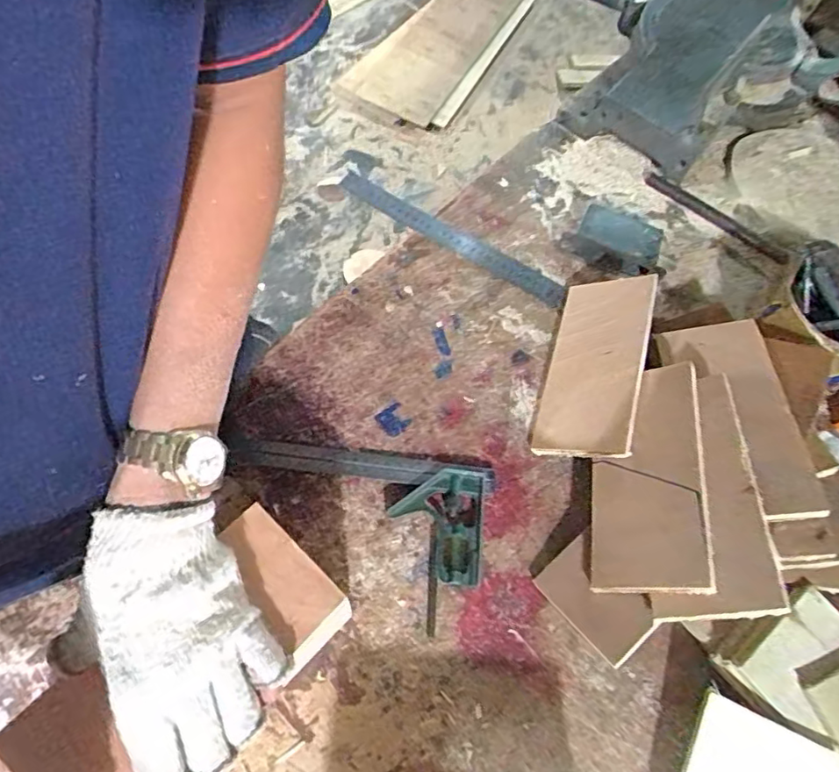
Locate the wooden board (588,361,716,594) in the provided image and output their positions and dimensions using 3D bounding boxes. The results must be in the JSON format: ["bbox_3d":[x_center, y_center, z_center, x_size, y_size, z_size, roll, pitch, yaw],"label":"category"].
[{"bbox_3d":[0.184,0.074,0.478,0.095,0.011,0.189,-19,53,41],"label":"wooden board"}]

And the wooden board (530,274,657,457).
[{"bbox_3d":[0.169,-0.025,0.559,0.094,0.011,0.205,-4,57,40],"label":"wooden board"}]

